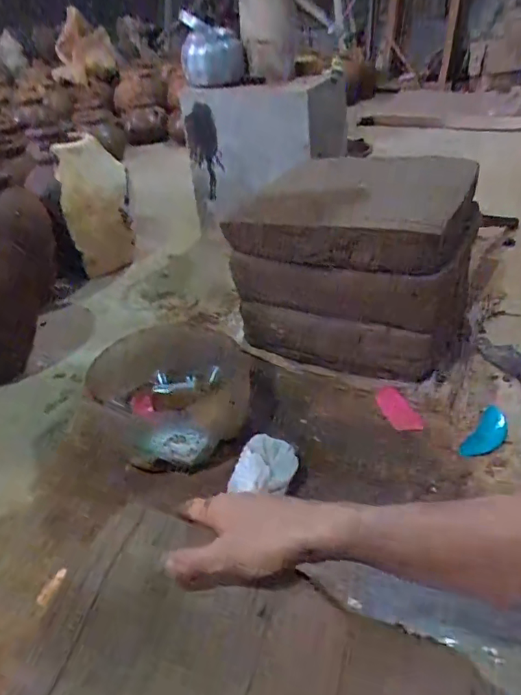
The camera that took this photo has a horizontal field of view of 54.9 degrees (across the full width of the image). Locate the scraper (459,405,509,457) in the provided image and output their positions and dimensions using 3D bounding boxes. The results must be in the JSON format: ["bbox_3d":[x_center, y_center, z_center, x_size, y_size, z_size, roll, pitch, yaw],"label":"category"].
[{"bbox_3d":[0.345,0.128,0.757,0.045,0.015,0.122,22,42,34],"label":"scraper"}]

